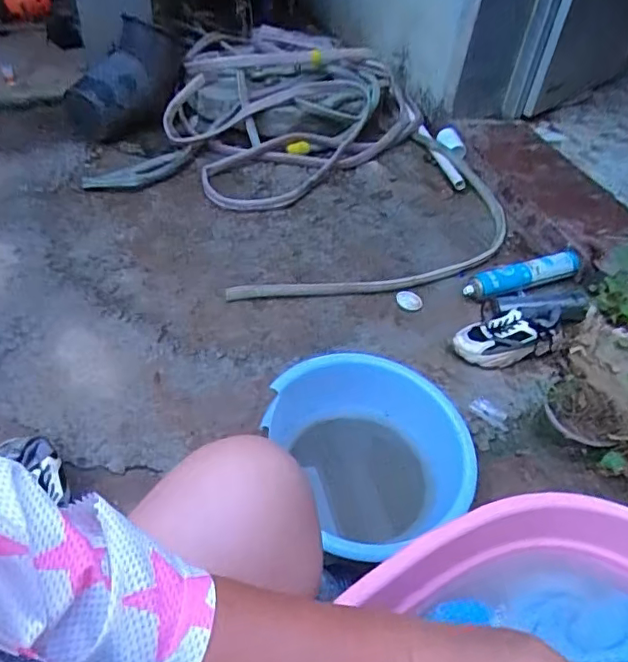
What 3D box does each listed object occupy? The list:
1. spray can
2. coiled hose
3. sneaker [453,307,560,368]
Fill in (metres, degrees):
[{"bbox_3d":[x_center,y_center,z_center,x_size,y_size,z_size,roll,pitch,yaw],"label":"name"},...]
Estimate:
[{"bbox_3d":[0.482,-0.127,1.321,0.280,0.047,0.059,-11,47,-17],"label":"spray can"},{"bbox_3d":[0.019,-0.474,1.481,0.954,0.326,0.848,32,54,28],"label":"coiled hose"},{"bbox_3d":[0.395,0.011,1.189,0.204,0.086,0.090,-9,47,-15],"label":"sneaker"}]

